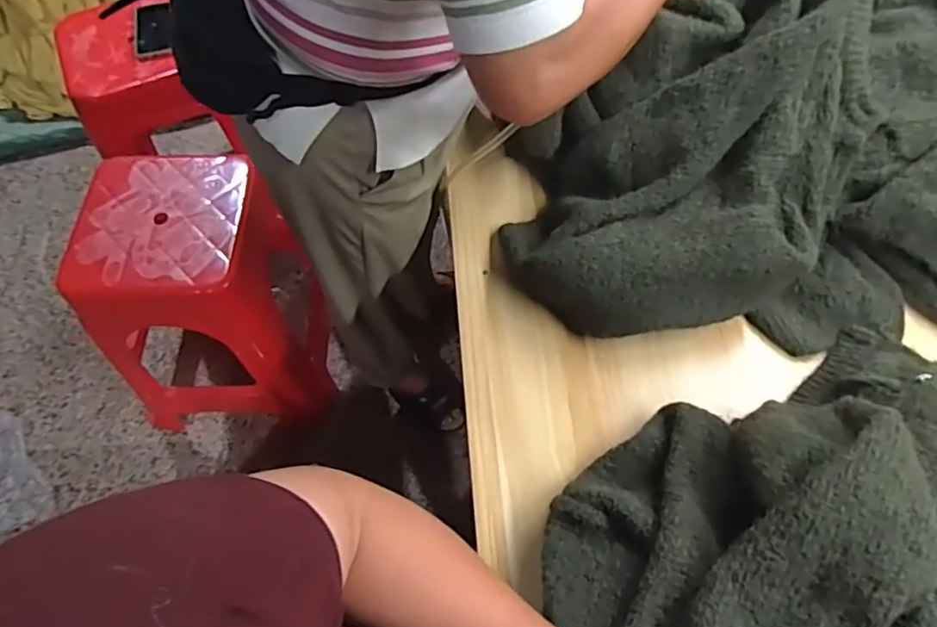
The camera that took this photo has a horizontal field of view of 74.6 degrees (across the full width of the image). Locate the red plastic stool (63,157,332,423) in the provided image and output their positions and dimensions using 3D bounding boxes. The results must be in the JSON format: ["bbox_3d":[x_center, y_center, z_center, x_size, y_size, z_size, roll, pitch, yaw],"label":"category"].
[{"bbox_3d":[-0.532,-0.034,1.291,0.395,0.483,0.366,-7,61,-4],"label":"red plastic stool"}]

